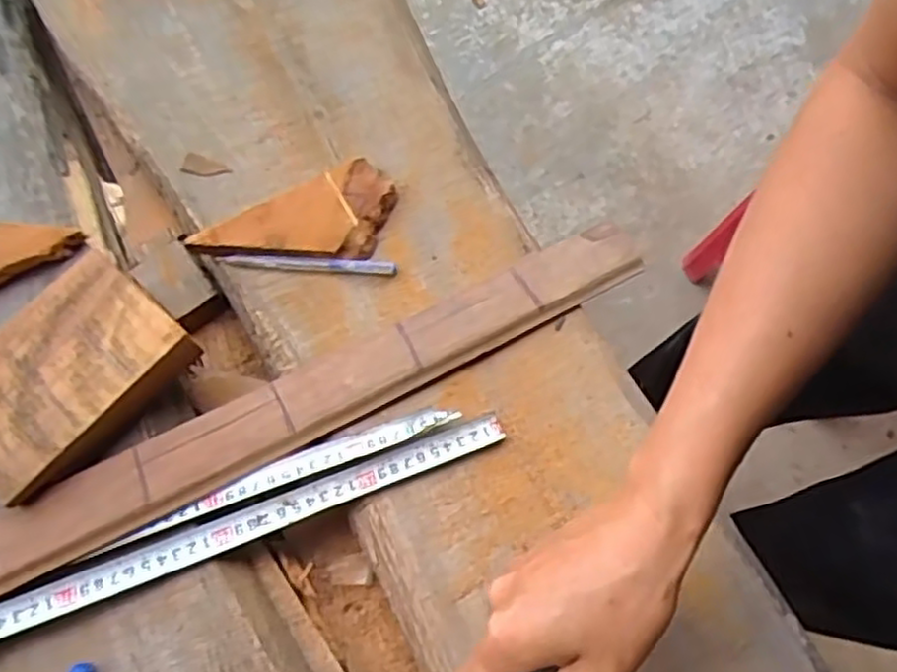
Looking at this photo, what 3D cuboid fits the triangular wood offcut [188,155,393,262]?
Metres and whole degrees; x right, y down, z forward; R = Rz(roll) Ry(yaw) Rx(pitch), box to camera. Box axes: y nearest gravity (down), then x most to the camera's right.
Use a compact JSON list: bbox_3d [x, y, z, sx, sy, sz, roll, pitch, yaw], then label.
[{"bbox_3d":[-0.120,-0.099,0.563,0.148,0.024,0.082,0,66,0],"label":"triangular wood offcut"}]

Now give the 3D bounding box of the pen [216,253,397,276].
[{"bbox_3d":[-0.108,-0.056,0.548,0.133,0.013,0.010,1,66,0],"label":"pen"}]

